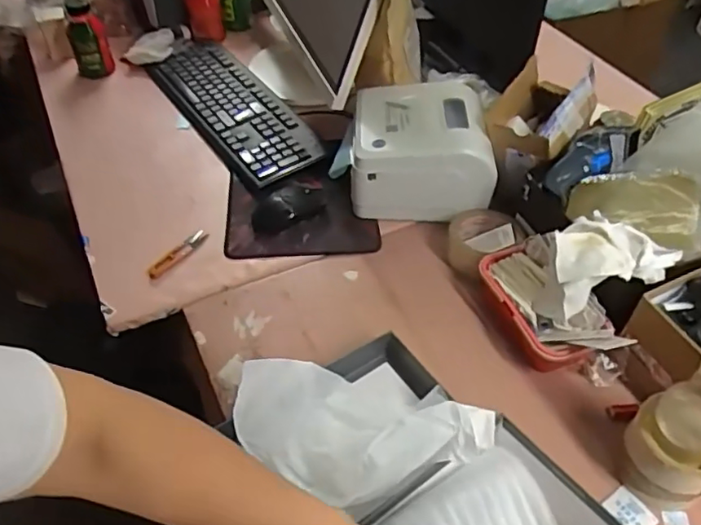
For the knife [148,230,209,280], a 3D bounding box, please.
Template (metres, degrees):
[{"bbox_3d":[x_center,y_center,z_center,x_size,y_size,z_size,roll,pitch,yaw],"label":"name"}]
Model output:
[{"bbox_3d":[-0.233,-0.012,0.808,0.017,0.016,0.102,24,52,21],"label":"knife"}]

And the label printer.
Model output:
[{"bbox_3d":[0.087,-0.161,0.855,0.201,0.112,0.168,-3,48,-3],"label":"label printer"}]

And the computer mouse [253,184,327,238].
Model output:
[{"bbox_3d":[-0.090,-0.074,0.854,0.108,0.033,0.061,-32,55,-25],"label":"computer mouse"}]

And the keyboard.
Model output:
[{"bbox_3d":[-0.197,-0.260,0.999,0.137,0.029,0.380,-33,60,-18],"label":"keyboard"}]

